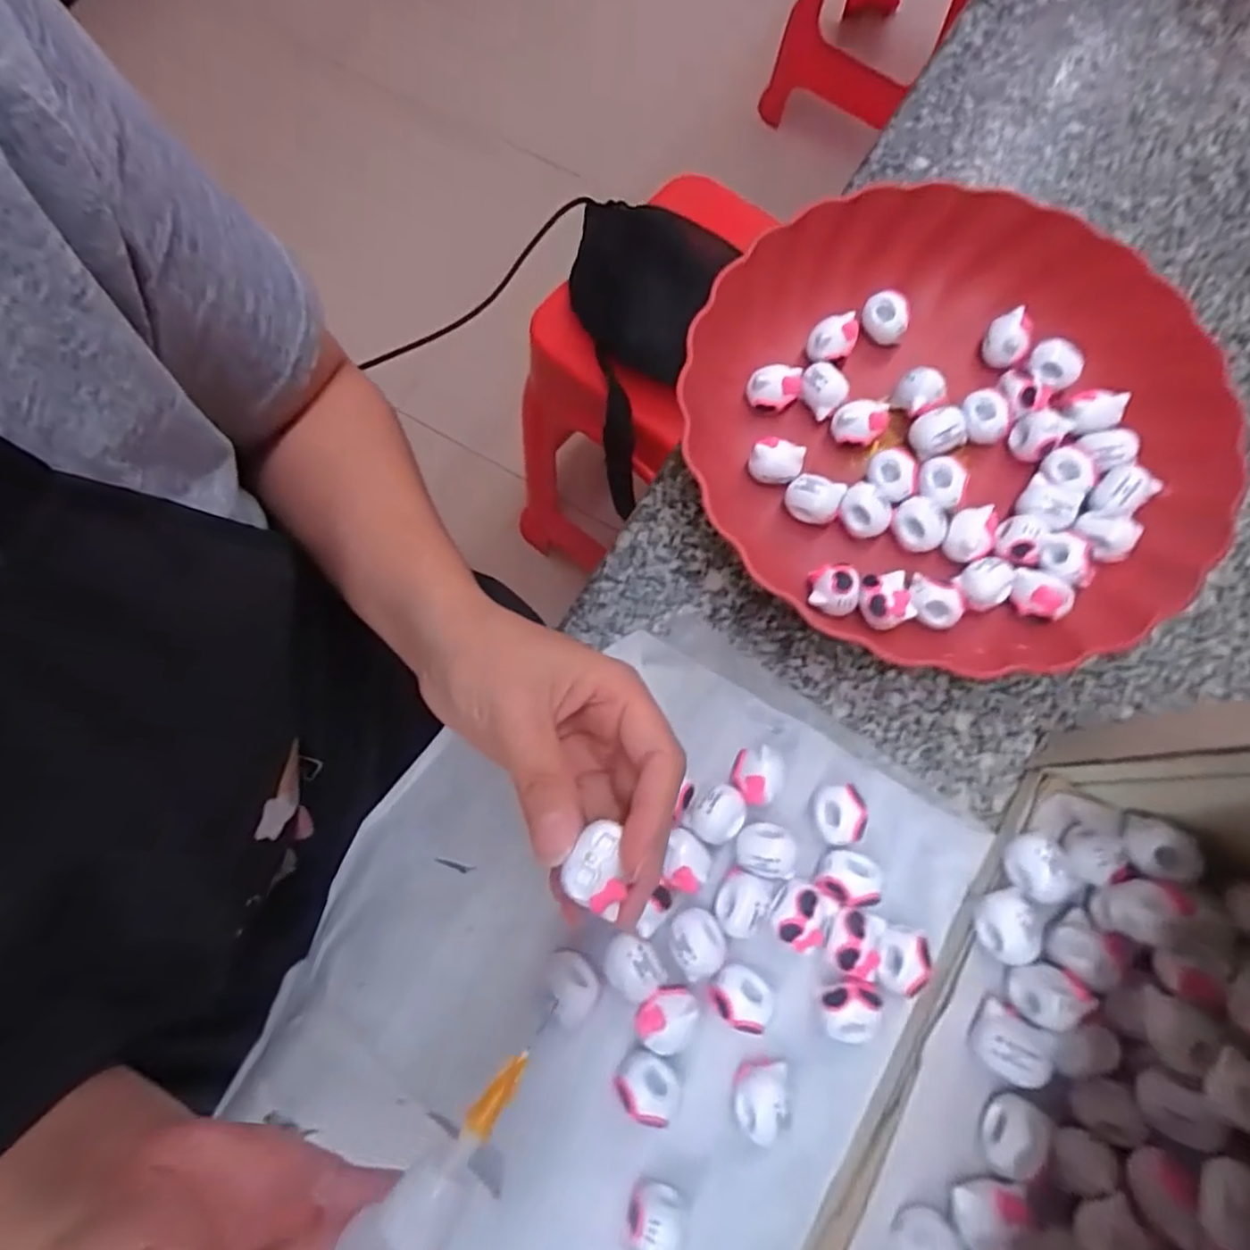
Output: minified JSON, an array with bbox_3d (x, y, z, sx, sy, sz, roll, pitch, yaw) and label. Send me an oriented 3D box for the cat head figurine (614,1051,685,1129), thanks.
[{"bbox_3d":[0.009,0.179,0.261,0.025,0.016,0.021,43,79,11],"label":"cat head figurine"}]

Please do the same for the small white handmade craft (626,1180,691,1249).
[{"bbox_3d":[0.012,0.221,0.246,0.022,0.022,0.020,0,74,0],"label":"small white handmade craft"}]

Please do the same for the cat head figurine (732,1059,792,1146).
[{"bbox_3d":[0.052,0.183,0.258,0.020,0.017,0.025,8,74,3],"label":"cat head figurine"}]

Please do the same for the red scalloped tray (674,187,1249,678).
[{"bbox_3d":[0.152,-0.095,0.324,0.237,0.049,0.239,-41,78,-10],"label":"red scalloped tray"}]

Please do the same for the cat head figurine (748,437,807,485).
[{"bbox_3d":[0.074,-0.079,0.331,0.024,0.022,0.017,22,75,6],"label":"cat head figurine"}]

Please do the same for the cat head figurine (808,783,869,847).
[{"bbox_3d":[0.090,0.081,0.287,0.021,0.018,0.024,1,74,1],"label":"cat head figurine"}]

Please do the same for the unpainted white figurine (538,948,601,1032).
[{"bbox_3d":[-0.023,0.147,0.268,0.023,0.013,0.026,14,75,4],"label":"unpainted white figurine"}]

